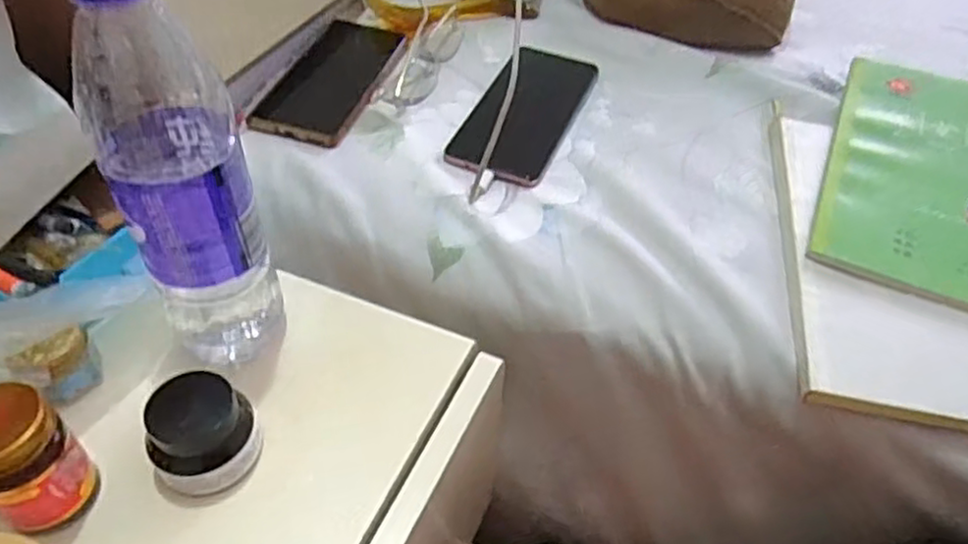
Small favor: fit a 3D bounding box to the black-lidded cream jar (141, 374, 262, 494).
[{"bbox_3d":[-0.140,0.082,0.349,0.050,0.045,0.045,-25,52,-24],"label":"black-lidded cream jar"}]

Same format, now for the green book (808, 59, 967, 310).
[{"bbox_3d":[0.337,-0.068,0.490,0.168,0.016,0.259,18,53,18],"label":"green book"}]

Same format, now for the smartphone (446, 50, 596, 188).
[{"bbox_3d":[0.035,-0.132,0.554,0.074,0.006,0.165,18,48,14],"label":"smartphone"}]

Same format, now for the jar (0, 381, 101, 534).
[{"bbox_3d":[-0.211,0.088,0.321,0.046,0.070,0.040,24,50,19],"label":"jar"}]

